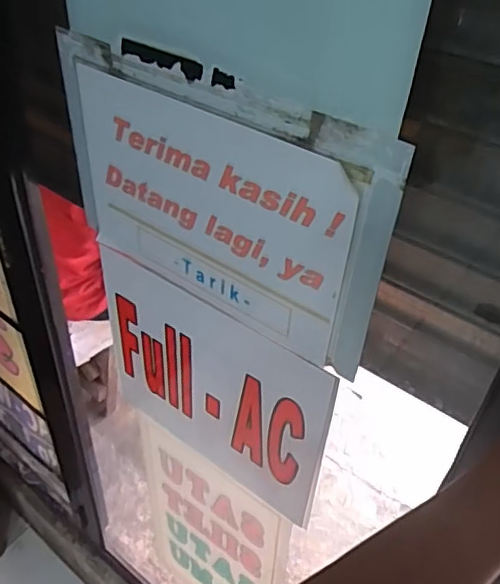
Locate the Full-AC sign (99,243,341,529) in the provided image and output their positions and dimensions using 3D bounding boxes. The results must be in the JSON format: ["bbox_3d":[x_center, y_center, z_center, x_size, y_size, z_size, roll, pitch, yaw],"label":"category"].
[{"bbox_3d":[-0.056,0.131,0.731,0.349,0.310,0.008,27,44,27],"label":"Full-AC sign"}]

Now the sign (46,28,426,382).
[{"bbox_3d":[-0.041,-0.087,0.549,0.374,0.236,0.013,27,46,25],"label":"sign"}]

